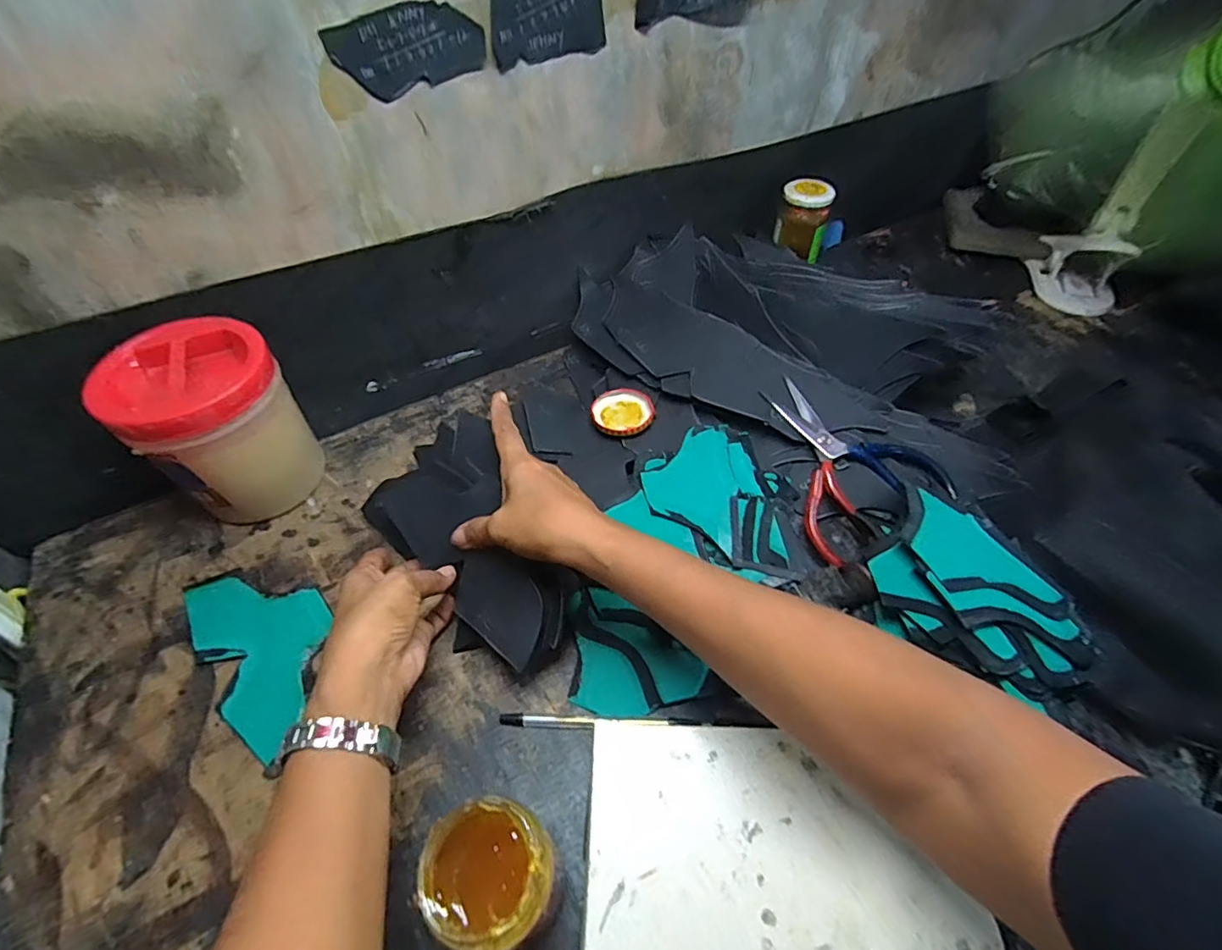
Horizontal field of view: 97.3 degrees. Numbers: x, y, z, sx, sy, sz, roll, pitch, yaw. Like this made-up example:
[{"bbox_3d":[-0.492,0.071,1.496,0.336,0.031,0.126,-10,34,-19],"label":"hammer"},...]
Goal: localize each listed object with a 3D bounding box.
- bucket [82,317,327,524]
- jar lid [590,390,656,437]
[{"bbox_3d":[-0.326,-0.041,0.464,0.114,0.144,0.108,-1,50,1],"label":"bucket"},{"bbox_3d":[0.011,-0.061,0.515,0.060,0.009,0.053,-14,52,-6],"label":"jar lid"}]

